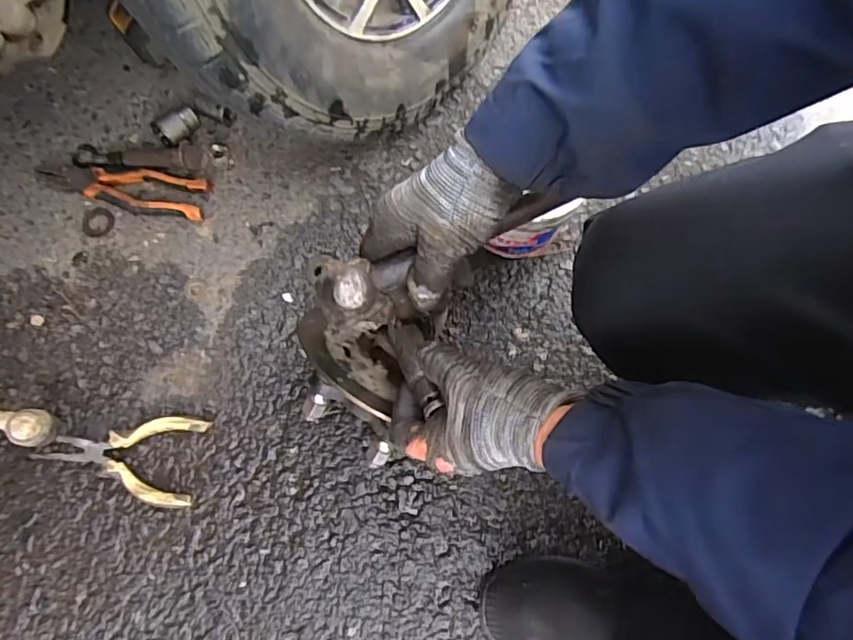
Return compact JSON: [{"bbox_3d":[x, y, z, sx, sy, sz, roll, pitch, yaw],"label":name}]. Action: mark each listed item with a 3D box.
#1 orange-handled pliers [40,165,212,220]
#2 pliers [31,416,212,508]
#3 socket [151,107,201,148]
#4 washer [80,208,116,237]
[{"bbox_3d":[-0.341,-0.150,0.625,0.195,0.020,0.047,11,75,4],"label":"orange-handled pliers"},{"bbox_3d":[-0.293,0.127,0.542,0.145,0.028,0.084,8,74,3],"label":"pliers"},{"bbox_3d":[-0.281,-0.216,0.637,0.050,0.033,0.032,-38,77,-9],"label":"socket"},{"bbox_3d":[-0.366,-0.109,0.623,0.037,0.004,0.034,0,74,1],"label":"washer"}]

